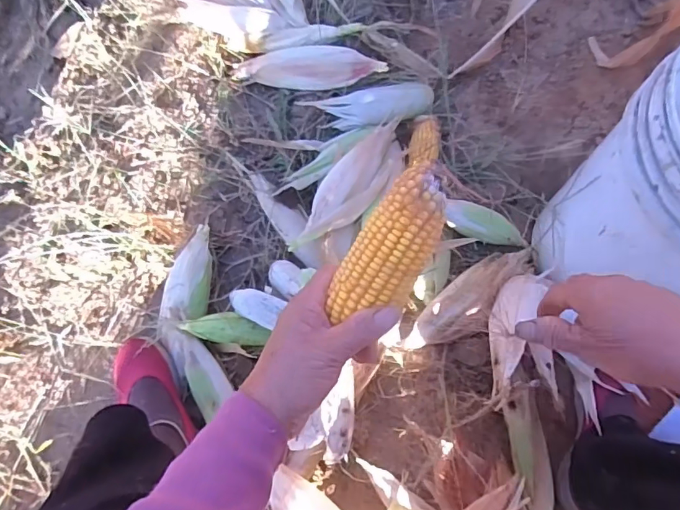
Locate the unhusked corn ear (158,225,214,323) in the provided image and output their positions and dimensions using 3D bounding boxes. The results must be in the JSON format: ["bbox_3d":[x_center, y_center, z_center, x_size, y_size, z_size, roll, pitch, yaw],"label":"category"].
[{"bbox_3d":[-0.249,0.033,0.781,0.073,0.052,0.153,9,74,6],"label":"unhusked corn ear"}]

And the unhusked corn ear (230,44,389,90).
[{"bbox_3d":[-0.060,-0.339,0.857,0.282,0.061,0.068,5,73,5],"label":"unhusked corn ear"}]

